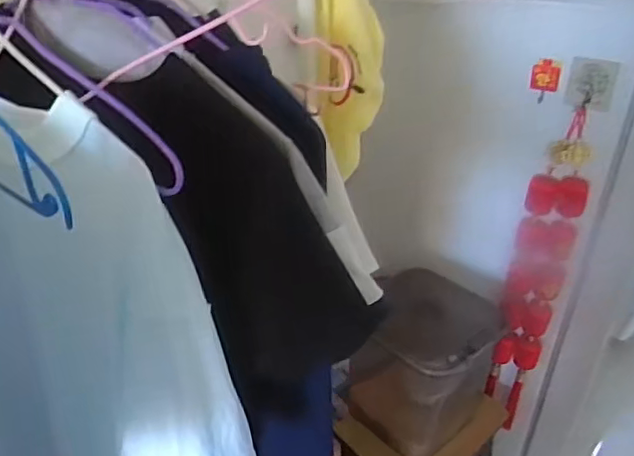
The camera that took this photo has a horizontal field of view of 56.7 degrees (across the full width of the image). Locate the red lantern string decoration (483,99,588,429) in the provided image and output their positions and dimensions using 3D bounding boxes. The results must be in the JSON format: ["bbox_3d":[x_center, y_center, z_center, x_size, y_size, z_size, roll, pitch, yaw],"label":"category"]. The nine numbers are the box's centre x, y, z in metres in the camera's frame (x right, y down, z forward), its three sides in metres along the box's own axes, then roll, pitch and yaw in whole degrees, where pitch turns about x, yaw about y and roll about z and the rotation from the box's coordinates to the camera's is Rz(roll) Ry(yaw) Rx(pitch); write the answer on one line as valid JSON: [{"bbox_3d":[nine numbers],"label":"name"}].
[{"bbox_3d":[0.425,0.115,1.161,0.105,0.676,0.056,15,34,18],"label":"red lantern string decoration"}]

